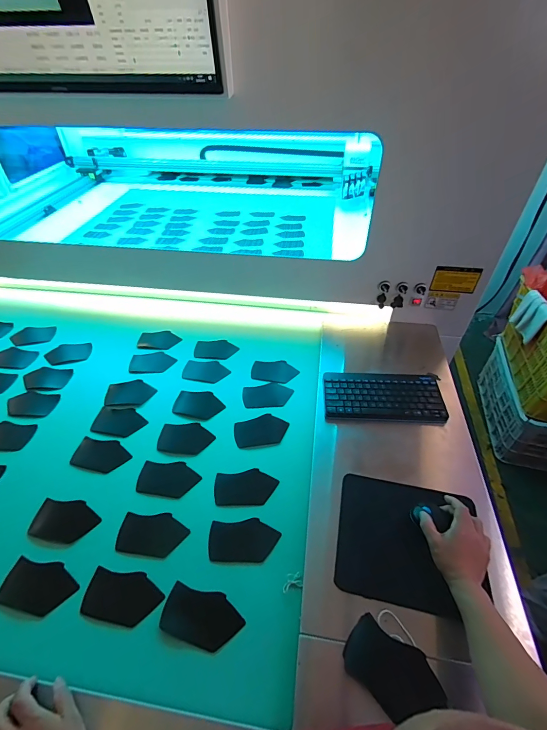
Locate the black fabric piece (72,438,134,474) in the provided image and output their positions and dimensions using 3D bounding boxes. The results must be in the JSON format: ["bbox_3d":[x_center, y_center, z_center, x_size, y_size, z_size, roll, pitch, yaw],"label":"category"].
[{"bbox_3d":[-0.387,0.203,0.768,0.127,0.005,0.072,6,45,8],"label":"black fabric piece"}]

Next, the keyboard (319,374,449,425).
[{"bbox_3d":[0.265,0.076,0.829,0.278,0.016,0.142,1,50,1],"label":"keyboard"}]

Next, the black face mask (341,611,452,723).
[{"bbox_3d":[0.169,0.436,0.486,0.130,0.017,0.082,33,54,30],"label":"black face mask"}]

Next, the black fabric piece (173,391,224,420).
[{"bbox_3d":[-0.190,0.101,0.871,0.124,0.004,0.084,10,46,11],"label":"black fabric piece"}]

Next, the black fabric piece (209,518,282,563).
[{"bbox_3d":[-0.056,0.330,0.642,0.127,0.004,0.073,0,45,2],"label":"black fabric piece"}]

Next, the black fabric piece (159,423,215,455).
[{"bbox_3d":[-0.204,0.173,0.794,0.123,0.008,0.080,-1,48,-3],"label":"black fabric piece"}]

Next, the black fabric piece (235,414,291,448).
[{"bbox_3d":[-0.029,0.156,0.808,0.125,0.006,0.074,-6,57,-3],"label":"black fabric piece"}]

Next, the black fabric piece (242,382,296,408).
[{"bbox_3d":[-0.016,0.079,0.902,0.127,0.006,0.079,-3,48,1],"label":"black fabric piece"}]

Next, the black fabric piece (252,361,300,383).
[{"bbox_3d":[0.003,0.018,0.955,0.126,0.005,0.073,5,49,5],"label":"black fabric piece"}]

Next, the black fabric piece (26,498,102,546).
[{"bbox_3d":[-0.407,0.304,0.664,0.123,0.013,0.074,1,45,3],"label":"black fabric piece"}]

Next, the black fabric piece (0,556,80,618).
[{"bbox_3d":[-0.403,0.380,0.585,0.123,0.006,0.075,7,43,4],"label":"black fabric piece"}]

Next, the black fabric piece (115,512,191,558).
[{"bbox_3d":[-0.231,0.321,0.648,0.130,0.006,0.075,4,48,6],"label":"black fabric piece"}]

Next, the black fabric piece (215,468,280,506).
[{"bbox_3d":[-0.058,0.256,0.714,0.127,0.004,0.073,-2,45,0],"label":"black fabric piece"}]

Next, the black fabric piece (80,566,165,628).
[{"bbox_3d":[-0.255,0.392,0.576,0.129,0.004,0.071,7,45,9],"label":"black fabric piece"}]

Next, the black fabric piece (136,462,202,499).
[{"bbox_3d":[-0.224,0.242,0.728,0.127,0.004,0.075,6,45,8],"label":"black fabric piece"}]

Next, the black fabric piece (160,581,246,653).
[{"bbox_3d":[-0.116,0.404,0.550,0.128,0.005,0.070,11,46,13],"label":"black fabric piece"}]

